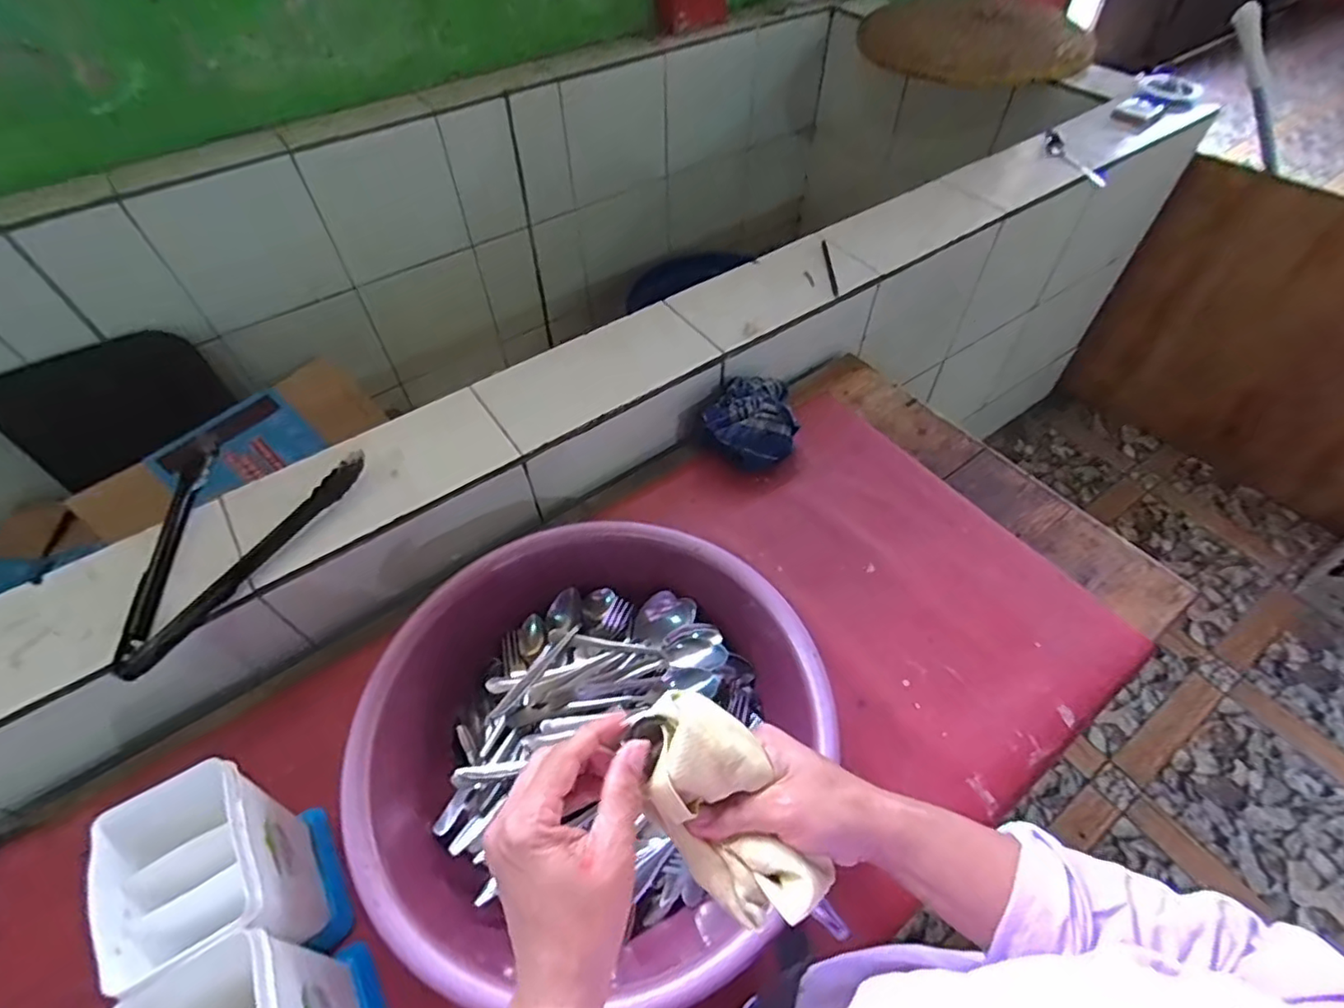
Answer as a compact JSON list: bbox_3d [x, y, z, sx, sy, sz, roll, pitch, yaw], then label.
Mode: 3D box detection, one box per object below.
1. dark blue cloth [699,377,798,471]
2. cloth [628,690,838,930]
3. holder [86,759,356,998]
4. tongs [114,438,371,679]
[{"bbox_3d":[0.105,-0.114,0.830,0.116,0.079,0.130,1,53,2],"label":"dark blue cloth"},{"bbox_3d":[0.028,0.157,0.321,0.063,0.033,0.120,-28,88,-19],"label":"cloth"},{"bbox_3d":[-0.344,0.293,0.483,0.090,0.151,0.124,-26,57,-18],"label":"holder"},{"bbox_3d":[-0.513,0.019,0.663,0.241,0.047,0.280,22,56,16],"label":"tongs"}]

